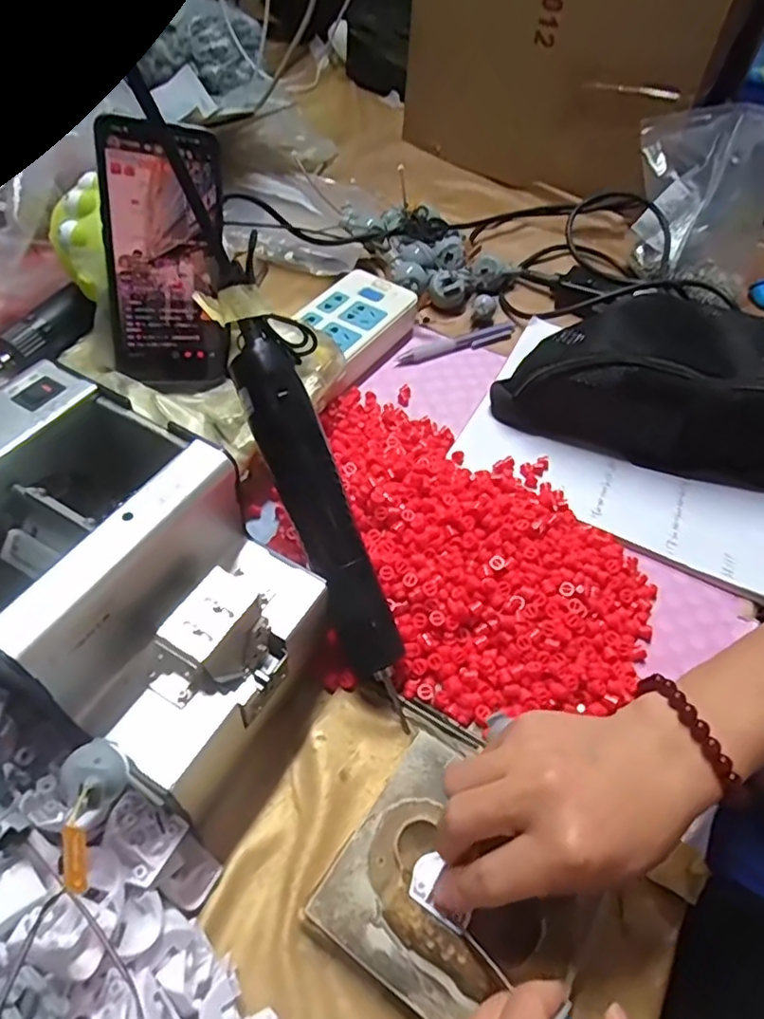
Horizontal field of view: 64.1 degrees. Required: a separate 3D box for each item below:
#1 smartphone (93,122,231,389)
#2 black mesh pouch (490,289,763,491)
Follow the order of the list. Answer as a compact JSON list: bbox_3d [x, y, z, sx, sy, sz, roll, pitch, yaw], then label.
[{"bbox_3d":[-0.147,-0.168,0.417,0.076,0.165,0.005,-7,21,-28],"label":"smartphone"},{"bbox_3d":[0.243,-0.106,0.503,0.277,0.082,0.139,15,52,4],"label":"black mesh pouch"}]

